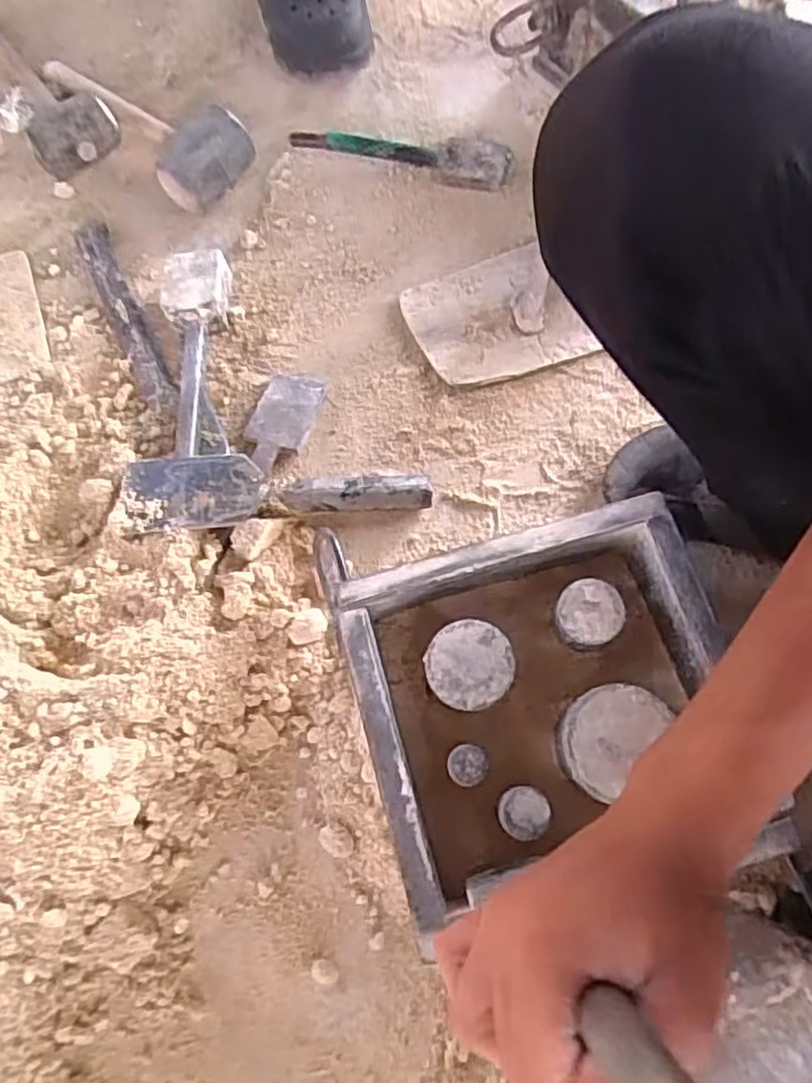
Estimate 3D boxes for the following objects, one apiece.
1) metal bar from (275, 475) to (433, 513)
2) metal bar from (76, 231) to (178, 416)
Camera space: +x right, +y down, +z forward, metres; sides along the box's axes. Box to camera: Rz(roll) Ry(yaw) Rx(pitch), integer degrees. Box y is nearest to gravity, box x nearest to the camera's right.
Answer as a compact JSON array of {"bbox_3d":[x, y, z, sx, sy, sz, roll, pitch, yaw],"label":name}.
[{"bbox_3d":[-0.044,-0.040,0.611,0.129,0.035,0.026,-4,72,-1],"label":"metal bar"},{"bbox_3d":[-0.288,-0.231,0.704,0.033,0.014,0.261,-26,73,-8],"label":"metal bar"}]

